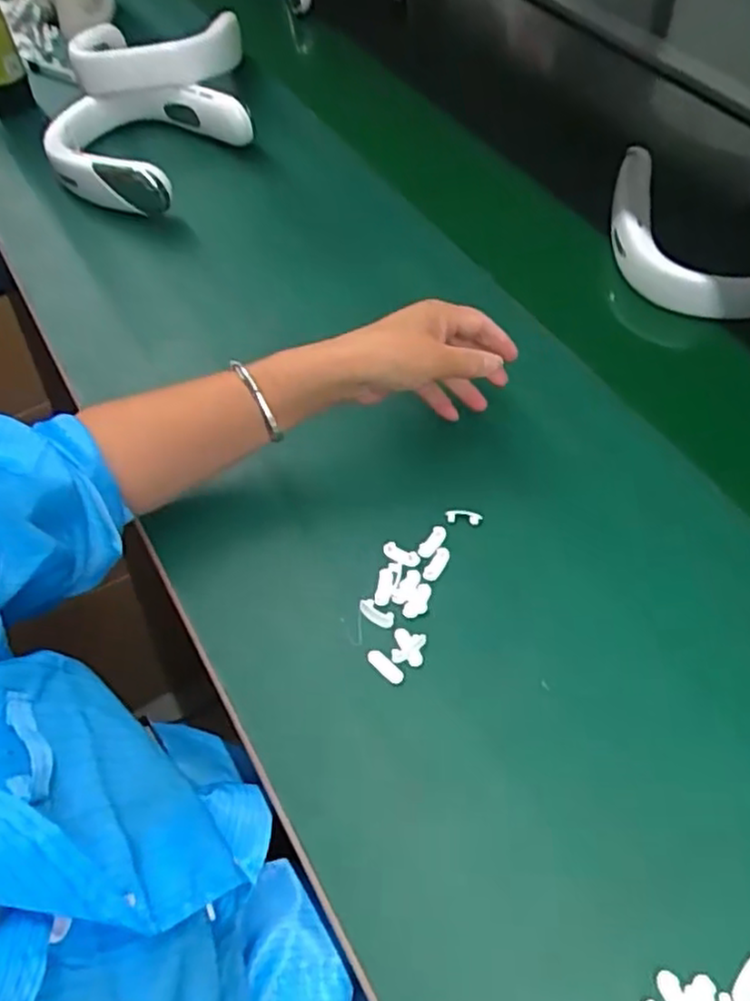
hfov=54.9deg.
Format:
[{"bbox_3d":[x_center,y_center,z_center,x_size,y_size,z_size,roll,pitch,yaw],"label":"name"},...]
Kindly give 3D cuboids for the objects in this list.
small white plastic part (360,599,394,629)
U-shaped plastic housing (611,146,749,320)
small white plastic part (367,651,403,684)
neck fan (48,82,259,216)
[{"bbox_3d":[0.000,0.078,0.500,0.027,0.004,0.012,29,64,21],"label":"small white plastic part"},{"bbox_3d":[0.321,-0.261,0.681,0.187,0.075,0.179,-2,57,3],"label":"U-shaped plastic housing"},{"bbox_3d":[0.007,0.110,0.481,0.028,0.005,0.011,35,66,24],"label":"small white plastic part"},{"bbox_3d":[-0.243,-0.371,0.779,0.174,0.062,0.154,18,60,16],"label":"neck fan"}]

